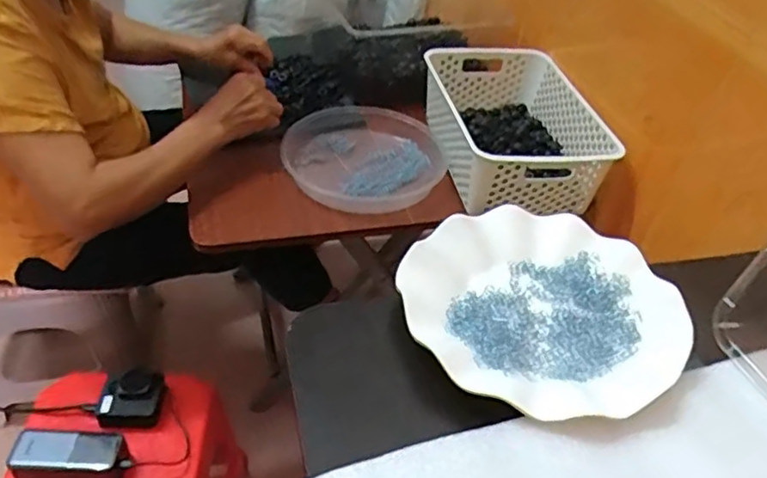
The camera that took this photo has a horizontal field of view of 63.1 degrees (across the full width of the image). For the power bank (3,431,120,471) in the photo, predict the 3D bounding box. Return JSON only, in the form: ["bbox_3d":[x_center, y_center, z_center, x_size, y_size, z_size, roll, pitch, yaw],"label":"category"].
[{"bbox_3d":[-0.391,0.260,0.773,0.126,0.021,0.046,1,42,-6],"label":"power bank"}]

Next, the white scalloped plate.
[{"bbox_3d":[0.104,0.045,0.423,0.174,0.018,0.173,3,42,-3],"label":"white scalloped plate"}]

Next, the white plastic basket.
[{"bbox_3d":[0.184,-0.170,0.915,0.207,0.099,0.314,-2,42,-9],"label":"white plastic basket"}]

